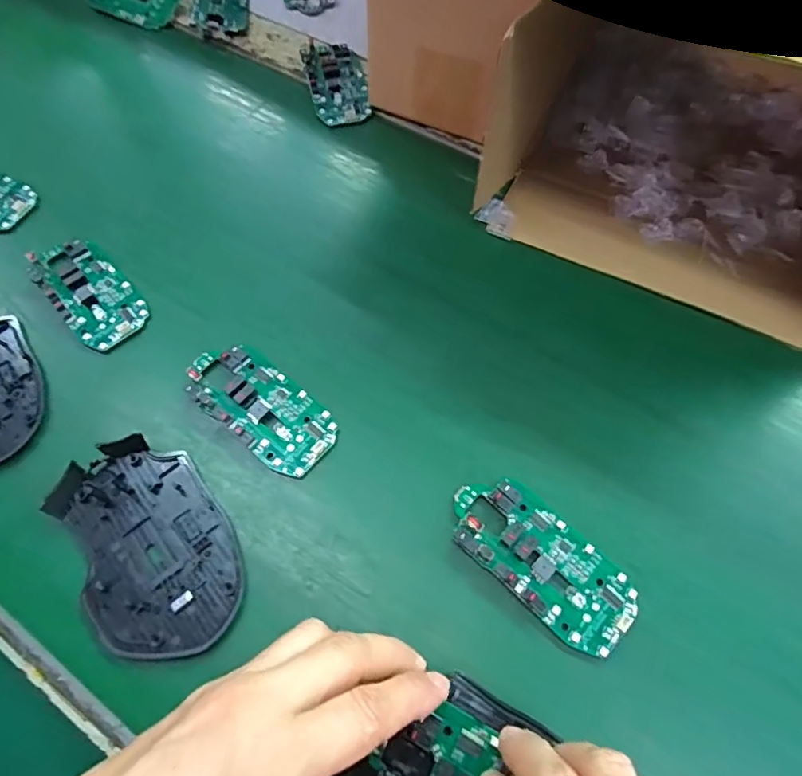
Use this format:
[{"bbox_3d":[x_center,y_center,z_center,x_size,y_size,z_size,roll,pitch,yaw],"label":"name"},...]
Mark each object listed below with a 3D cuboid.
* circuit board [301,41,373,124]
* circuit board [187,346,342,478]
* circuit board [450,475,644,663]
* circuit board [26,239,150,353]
[{"bbox_3d":[-0.052,-0.248,0.434,0.045,0.014,0.084,-13,65,-5],"label":"circuit board"},{"bbox_3d":[-0.081,0.009,0.306,0.096,0.010,0.044,37,71,17],"label":"circuit board"},{"bbox_3d":[0.069,0.084,0.265,0.097,0.012,0.045,39,71,18],"label":"circuit board"},{"bbox_3d":[-0.199,-0.061,0.341,0.044,0.011,0.083,-41,70,-16],"label":"circuit board"}]

